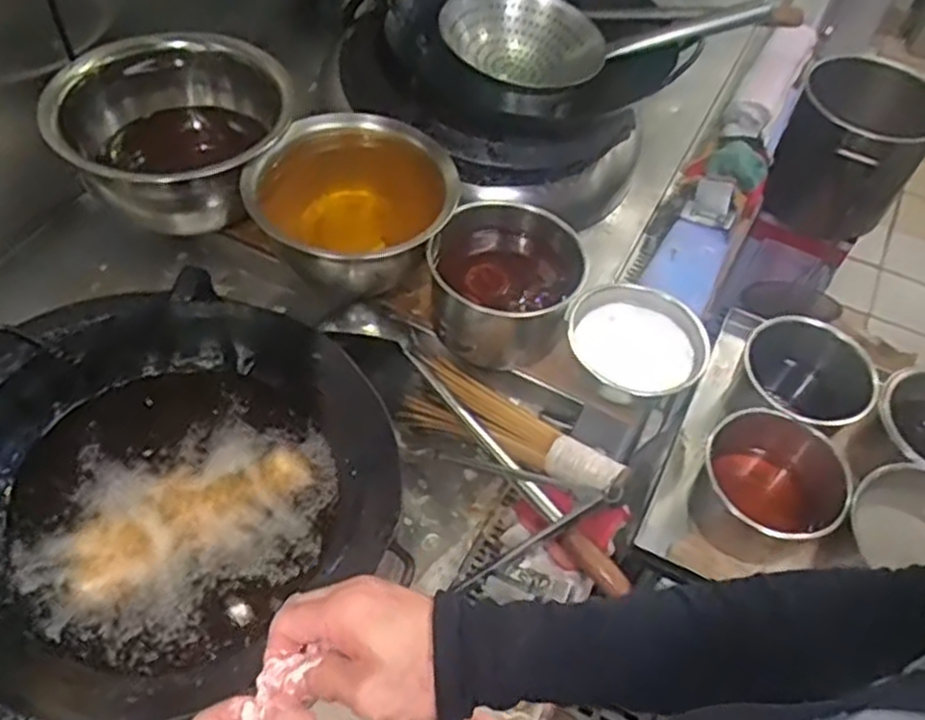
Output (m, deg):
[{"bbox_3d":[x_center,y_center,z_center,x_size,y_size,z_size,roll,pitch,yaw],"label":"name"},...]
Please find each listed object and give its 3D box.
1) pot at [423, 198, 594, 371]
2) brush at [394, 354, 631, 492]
[{"bbox_3d":[0.053,-0.096,0.977,0.186,0.119,0.178,2,54,-3],"label":"pot"},{"bbox_3d":[0.062,0.077,0.896,0.291,0.050,0.107,25,55,31],"label":"brush"}]

